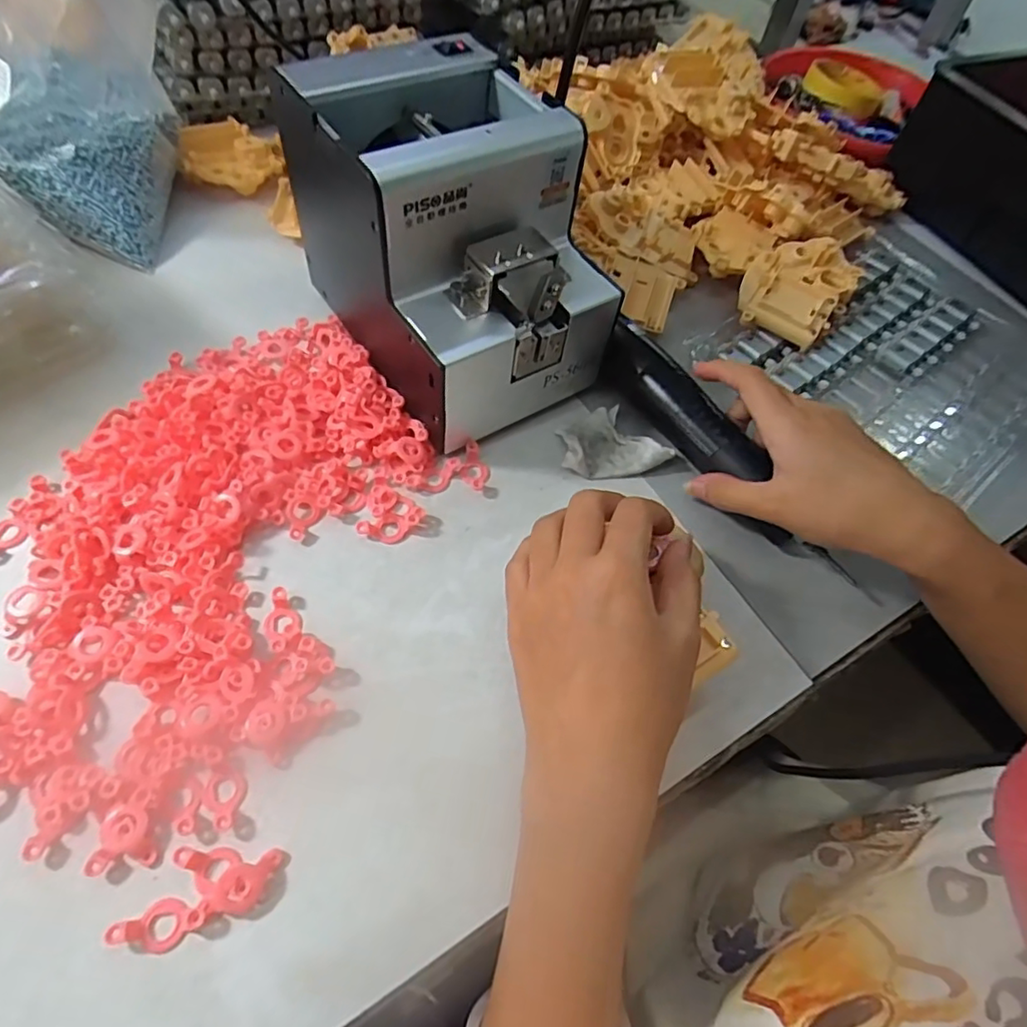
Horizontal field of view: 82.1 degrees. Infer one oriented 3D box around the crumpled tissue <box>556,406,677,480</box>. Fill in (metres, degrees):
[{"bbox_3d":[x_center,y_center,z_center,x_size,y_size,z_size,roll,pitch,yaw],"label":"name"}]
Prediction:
[{"bbox_3d":[0.063,-0.048,0.378,0.068,0.014,0.050,-4,59,-10],"label":"crumpled tissue"}]

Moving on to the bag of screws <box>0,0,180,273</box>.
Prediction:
[{"bbox_3d":[-0.283,-0.269,0.367,0.122,0.213,0.091,-32,67,-24],"label":"bag of screws"}]

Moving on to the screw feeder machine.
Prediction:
[{"bbox_3d":[-0.036,-0.157,0.358,0.126,0.151,0.173,-27,66,-21],"label":"screw feeder machine"}]

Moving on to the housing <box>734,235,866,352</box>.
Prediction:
[{"bbox_3d":[0.208,-0.164,0.436,0.070,0.037,0.092,32,61,13],"label":"housing"}]

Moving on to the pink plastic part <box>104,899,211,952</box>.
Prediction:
[{"bbox_3d":[-0.138,0.161,0.231,0.034,0.011,0.017,1,59,-7],"label":"pink plastic part"}]

